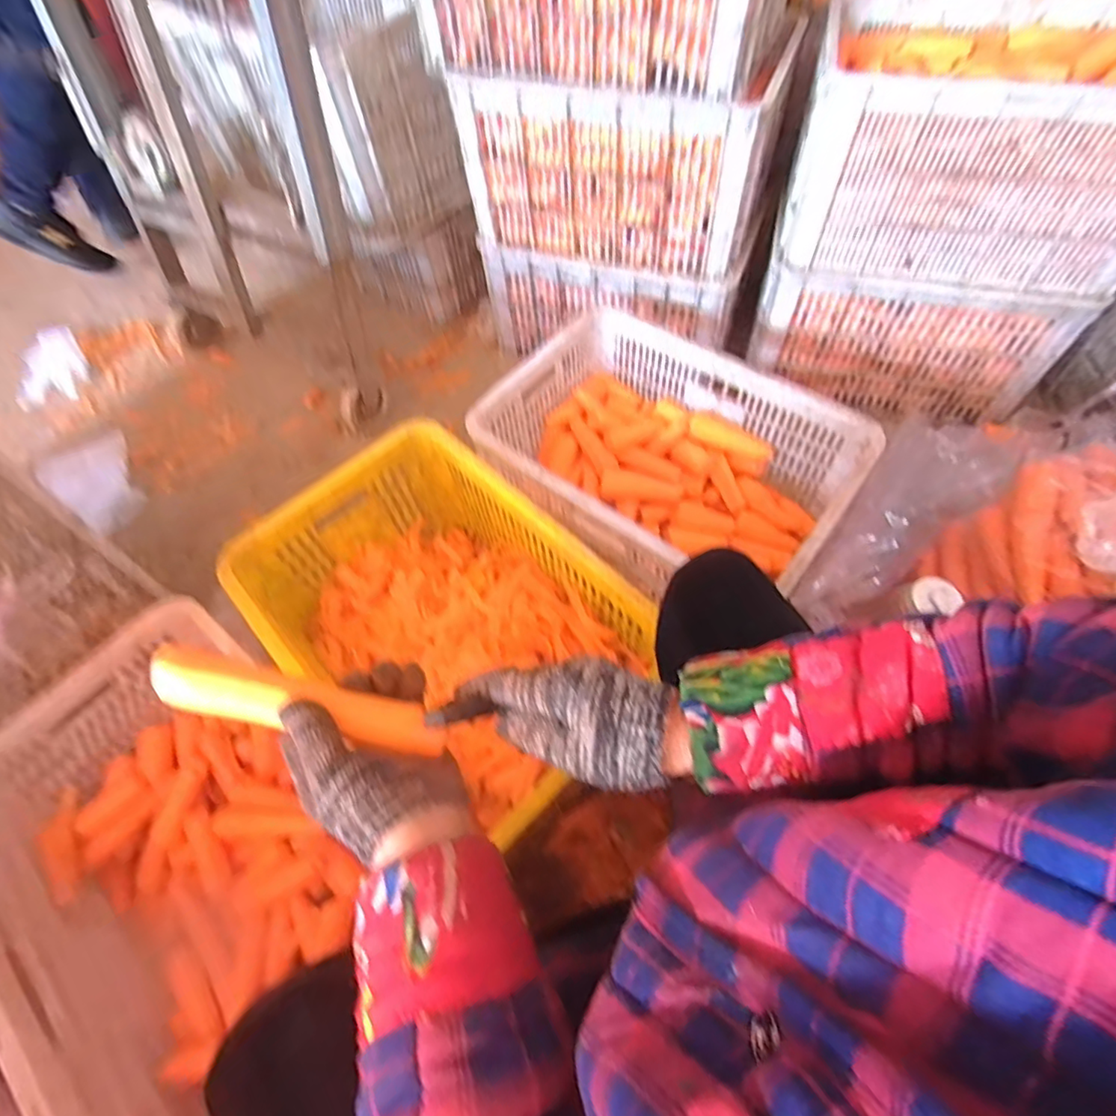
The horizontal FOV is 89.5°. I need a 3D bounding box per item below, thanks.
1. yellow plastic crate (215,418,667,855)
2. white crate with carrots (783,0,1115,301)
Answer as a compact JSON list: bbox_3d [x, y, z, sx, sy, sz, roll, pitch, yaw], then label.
[{"bbox_3d":[-0.155,0.099,0.799,0.352,0.241,0.501,-41,64,-18],"label":"yellow plastic crate"},{"bbox_3d":[0.651,-0.663,0.897,0.525,0.264,0.406,4,59,7],"label":"white crate with carrots"}]

